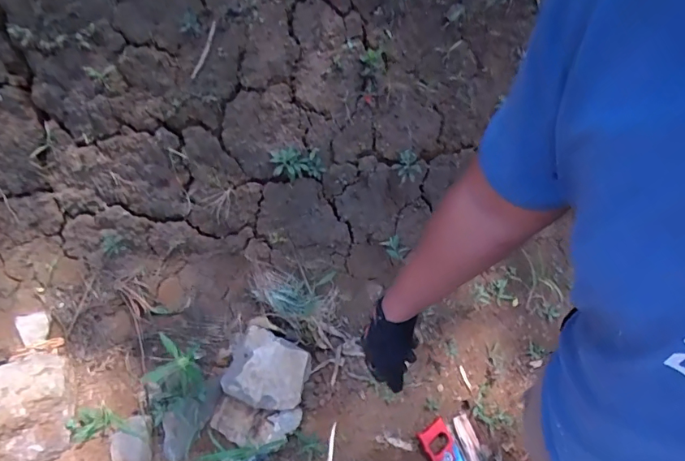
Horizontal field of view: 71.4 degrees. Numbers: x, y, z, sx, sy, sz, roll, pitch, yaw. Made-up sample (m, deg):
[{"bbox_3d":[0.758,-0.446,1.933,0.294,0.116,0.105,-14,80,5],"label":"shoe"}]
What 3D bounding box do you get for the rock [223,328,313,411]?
[{"bbox_3d":[-0.200,0.345,1.228,0.198,0.127,0.187,7,56,10],"label":"rock"}]

